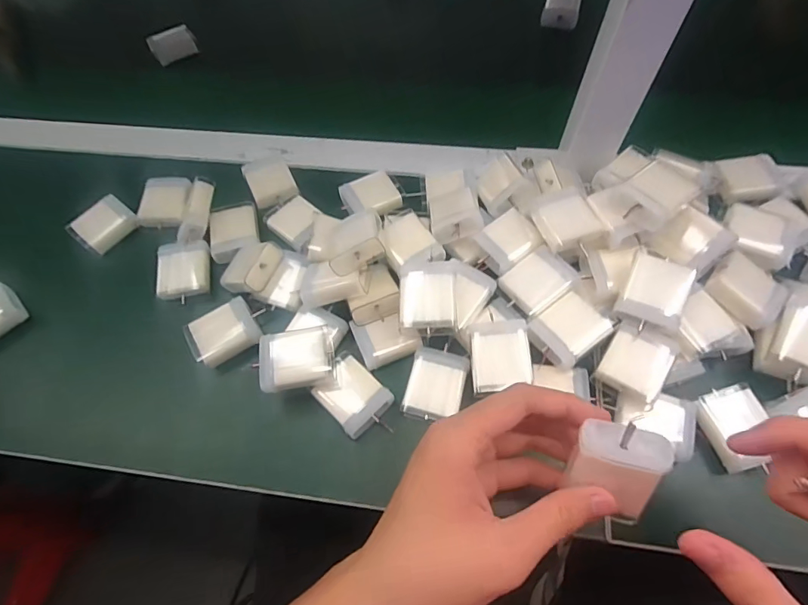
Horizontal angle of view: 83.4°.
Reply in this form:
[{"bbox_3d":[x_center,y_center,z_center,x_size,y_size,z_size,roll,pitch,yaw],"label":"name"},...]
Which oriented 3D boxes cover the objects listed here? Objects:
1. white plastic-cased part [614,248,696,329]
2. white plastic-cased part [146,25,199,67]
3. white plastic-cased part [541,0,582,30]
[{"bbox_3d":[0.175,-0.007,0.318,0.039,0.025,0.050,23,64,16],"label":"white plastic-cased part"},{"bbox_3d":[-0.277,-0.311,0.546,0.052,0.023,0.030,-31,63,-14],"label":"white plastic-cased part"},{"bbox_3d":[0.191,-0.356,0.550,0.041,0.024,0.042,10,61,9],"label":"white plastic-cased part"}]

